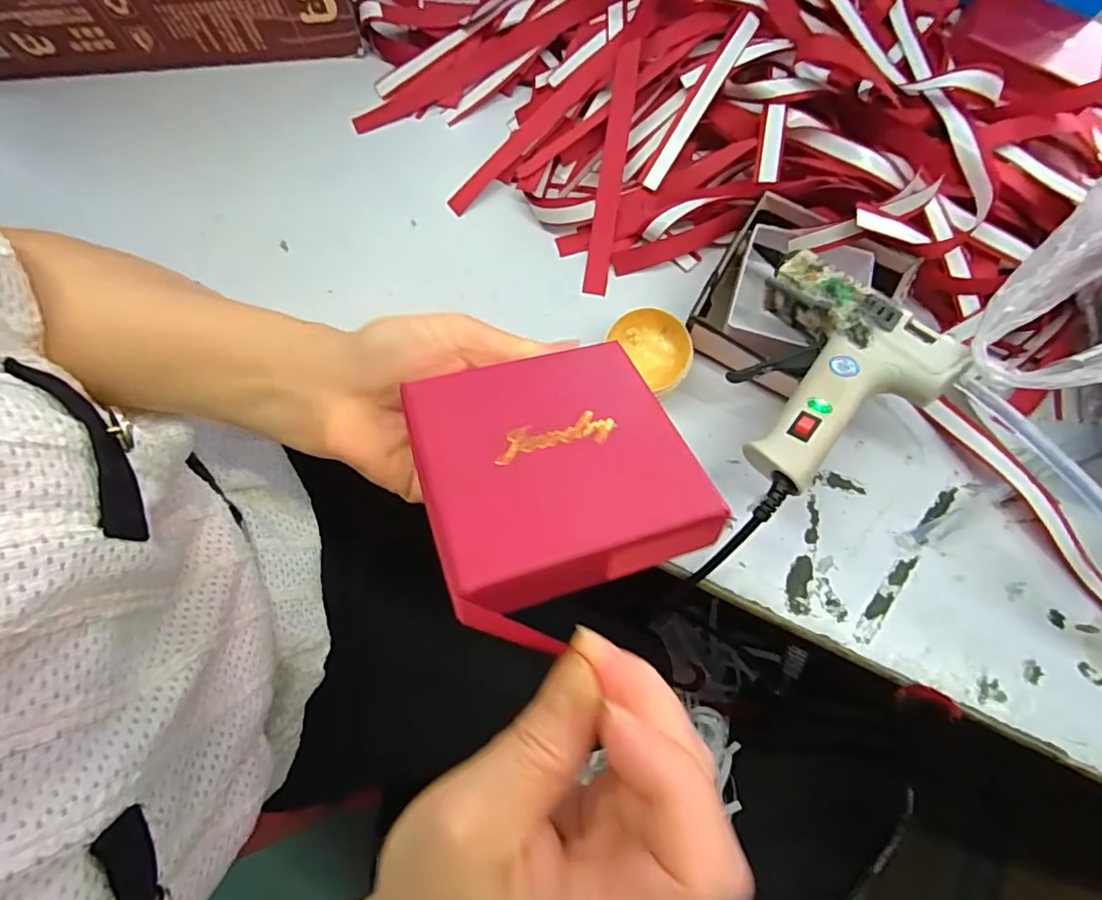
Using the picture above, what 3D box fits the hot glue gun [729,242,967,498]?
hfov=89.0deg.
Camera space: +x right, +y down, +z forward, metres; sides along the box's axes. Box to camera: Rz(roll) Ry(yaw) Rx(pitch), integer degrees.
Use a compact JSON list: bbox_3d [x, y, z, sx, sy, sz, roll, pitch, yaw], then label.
[{"bbox_3d":[0.162,-0.046,0.305,0.093,0.039,0.149,4,66,19],"label":"hot glue gun"}]

